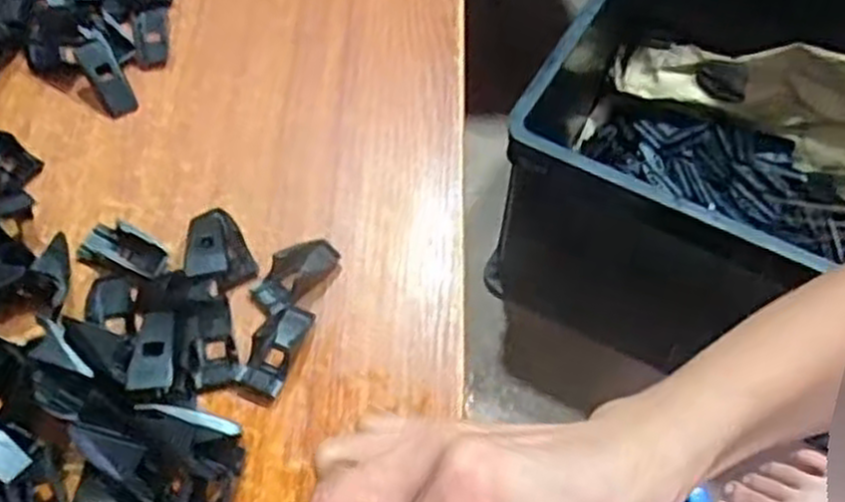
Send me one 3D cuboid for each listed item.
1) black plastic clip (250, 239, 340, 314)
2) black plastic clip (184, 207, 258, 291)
[{"bbox_3d":[-0.057,0.009,0.357,0.020,0.011,0.042,38,65,22],"label":"black plastic clip"},{"bbox_3d":[-0.094,-0.005,0.360,0.028,0.021,0.045,-19,59,-12],"label":"black plastic clip"}]

